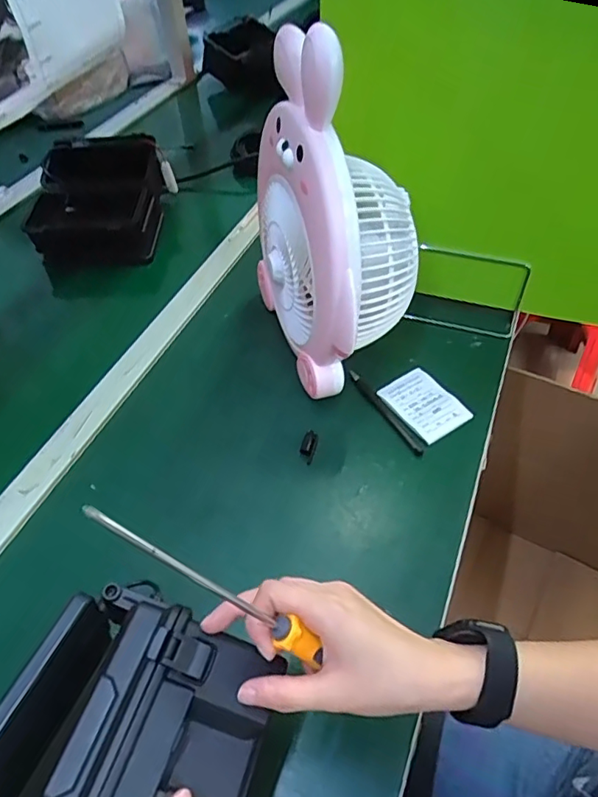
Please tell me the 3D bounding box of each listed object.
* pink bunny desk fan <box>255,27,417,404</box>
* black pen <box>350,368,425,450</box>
[{"bbox_3d":[0.042,-0.182,0.577,0.143,0.329,0.239,-17,50,-10],"label":"pink bunny desk fan"},{"bbox_3d":[0.100,0.013,0.624,0.012,0.012,0.129,-26,53,-19],"label":"black pen"}]

